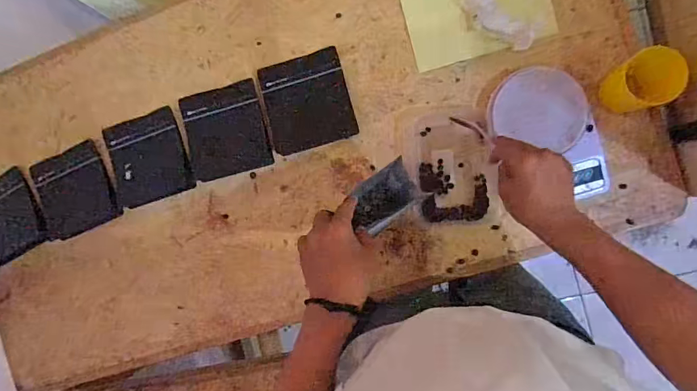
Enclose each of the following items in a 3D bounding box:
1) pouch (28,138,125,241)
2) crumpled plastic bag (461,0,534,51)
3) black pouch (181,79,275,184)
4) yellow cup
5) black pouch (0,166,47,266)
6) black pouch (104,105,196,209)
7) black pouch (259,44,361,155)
[{"bbox_3d":[-0.487,-0.007,0.758,0.148,0.012,0.143,-23,88,8],"label":"pouch"},{"bbox_3d":[0.221,-0.261,0.626,0.050,0.027,0.116,-40,86,7],"label":"crumpled plastic bag"},{"bbox_3d":[-0.204,-0.106,0.709,0.138,0.008,0.142,-13,90,8],"label":"black pouch"},{"bbox_3d":[0.378,-0.146,0.562,0.071,0.093,0.071,-17,89,8],"label":"yellow cup"},{"bbox_3d":[-0.625,0.043,0.769,0.143,0.011,0.137,-27,88,8],"label":"black pouch"},{"bbox_3d":[-0.342,-0.062,0.726,0.129,0.010,0.140,-16,89,8],"label":"black pouch"},{"bbox_3d":[-0.066,-0.149,0.681,0.135,0.007,0.141,-14,89,8],"label":"black pouch"}]

